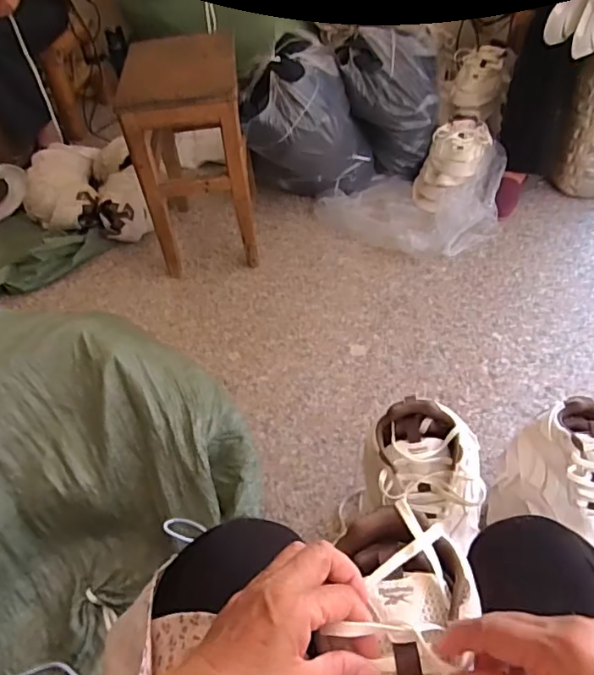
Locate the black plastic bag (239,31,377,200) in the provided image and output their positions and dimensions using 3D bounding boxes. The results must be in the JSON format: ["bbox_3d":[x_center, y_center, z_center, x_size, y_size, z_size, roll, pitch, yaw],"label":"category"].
[{"bbox_3d":[0.037,-0.530,1.364,0.315,0.342,0.294,-2,47,2],"label":"black plastic bag"}]

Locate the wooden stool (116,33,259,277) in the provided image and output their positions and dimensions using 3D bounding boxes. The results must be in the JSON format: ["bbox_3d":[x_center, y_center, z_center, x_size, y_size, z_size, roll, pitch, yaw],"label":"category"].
[{"bbox_3d":[-0.221,-0.415,1.193,0.216,0.460,0.315,-7,47,-2],"label":"wooden stool"}]

